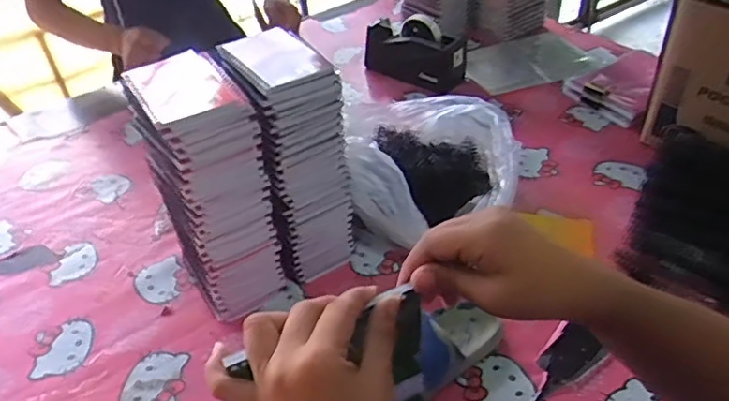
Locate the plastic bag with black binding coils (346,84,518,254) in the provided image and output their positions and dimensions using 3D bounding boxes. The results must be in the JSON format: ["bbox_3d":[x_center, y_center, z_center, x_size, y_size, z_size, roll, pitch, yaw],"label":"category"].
[{"bbox_3d":[0.096,-0.071,0.862,0.239,0.127,0.318,-5,40,-1],"label":"plastic bag with black binding coils"}]

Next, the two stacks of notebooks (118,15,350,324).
[{"bbox_3d":[-0.140,-0.026,0.708,0.209,0.304,0.129,-26,45,-24],"label":"two stacks of notebooks"}]

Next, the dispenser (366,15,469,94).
[{"bbox_3d":[0.097,-0.296,1.145,0.208,0.105,0.067,23,47,28],"label":"dispenser"}]

